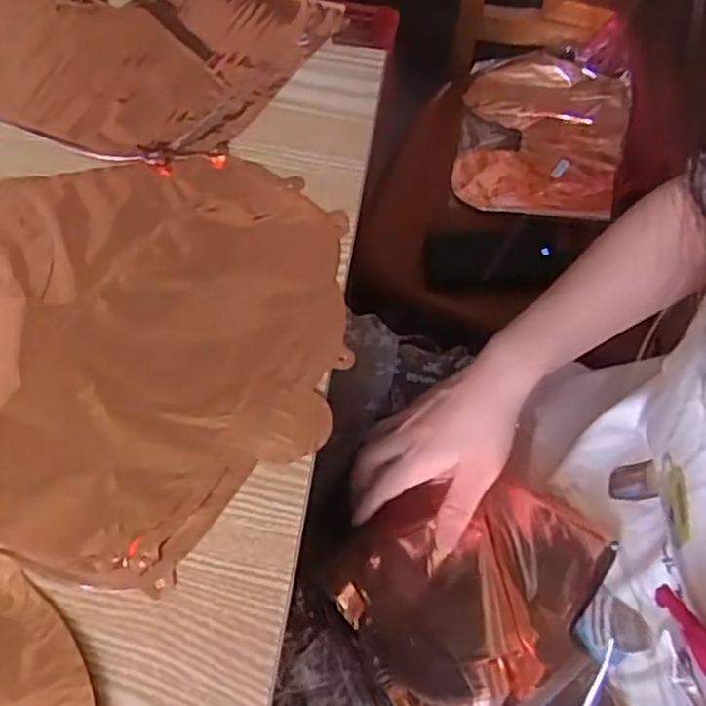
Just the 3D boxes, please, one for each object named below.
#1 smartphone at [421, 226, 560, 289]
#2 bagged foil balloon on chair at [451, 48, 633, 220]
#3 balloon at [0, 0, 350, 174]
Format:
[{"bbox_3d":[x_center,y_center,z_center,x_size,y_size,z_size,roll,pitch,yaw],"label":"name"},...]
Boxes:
[{"bbox_3d":[0.168,-0.118,0.832,0.158,0.015,0.073,-2,76,3],"label":"smartphone"},{"bbox_3d":[0.251,-0.292,0.909,0.206,0.043,0.261,11,63,3],"label":"bagged foil balloon on chair"},{"bbox_3d":[-0.251,-0.246,0.509,0.438,0.014,0.203,15,63,4],"label":"balloon"}]

